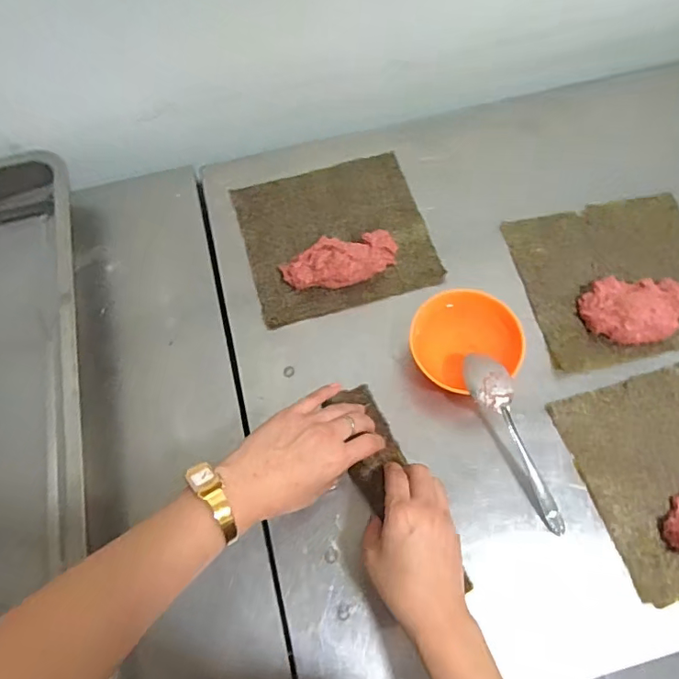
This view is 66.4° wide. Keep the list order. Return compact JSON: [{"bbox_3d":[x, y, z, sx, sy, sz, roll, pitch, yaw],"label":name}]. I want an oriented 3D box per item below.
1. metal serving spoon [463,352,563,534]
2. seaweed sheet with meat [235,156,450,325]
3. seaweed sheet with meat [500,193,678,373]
[{"bbox_3d":[0.159,0.091,0.464,0.038,0.013,0.169,-23,83,-8],"label":"metal serving spoon"},{"bbox_3d":[-0.005,-0.126,0.579,0.202,0.034,0.181,-17,68,-6],"label":"seaweed sheet with meat"},{"bbox_3d":[0.300,-0.072,0.548,0.198,0.028,0.182,-10,67,-3],"label":"seaweed sheet with meat"}]

